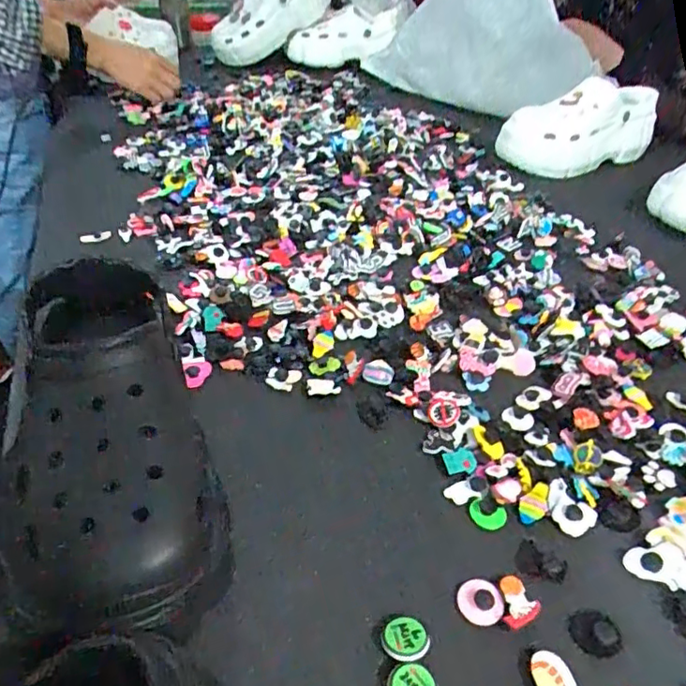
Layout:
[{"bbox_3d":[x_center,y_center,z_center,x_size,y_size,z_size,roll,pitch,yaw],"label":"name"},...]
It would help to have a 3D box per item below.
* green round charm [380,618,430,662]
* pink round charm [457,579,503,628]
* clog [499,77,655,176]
[{"bbox_3d":[0.034,0.164,0.314,0.025,0.008,0.022,22,43,20],"label":"green round charm"},{"bbox_3d":[0.081,0.152,0.334,0.025,0.007,0.026,2,40,-2],"label":"pink round charm"},{"bbox_3d":[0.355,-0.326,0.850,0.233,0.104,0.096,-14,43,-20],"label":"clog"}]

